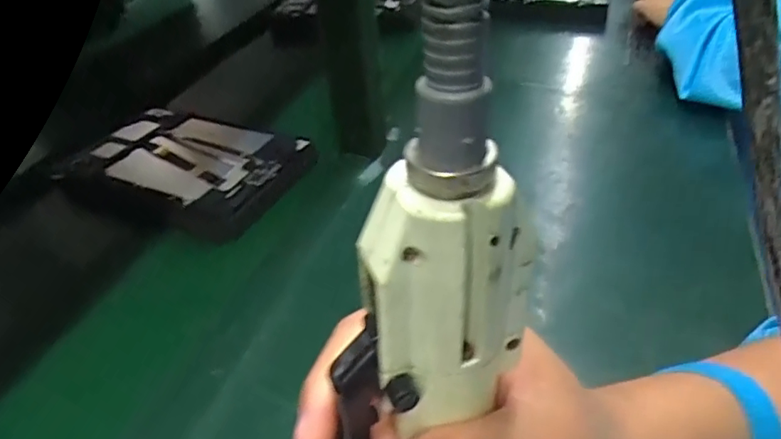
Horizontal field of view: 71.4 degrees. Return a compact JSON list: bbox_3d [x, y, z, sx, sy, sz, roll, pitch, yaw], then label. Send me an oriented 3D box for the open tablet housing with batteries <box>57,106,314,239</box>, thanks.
[{"bbox_3d":[-0.214,-0.058,0.569,0.247,0.029,0.155,15,48,22],"label":"open tablet housing with batteries"}]

